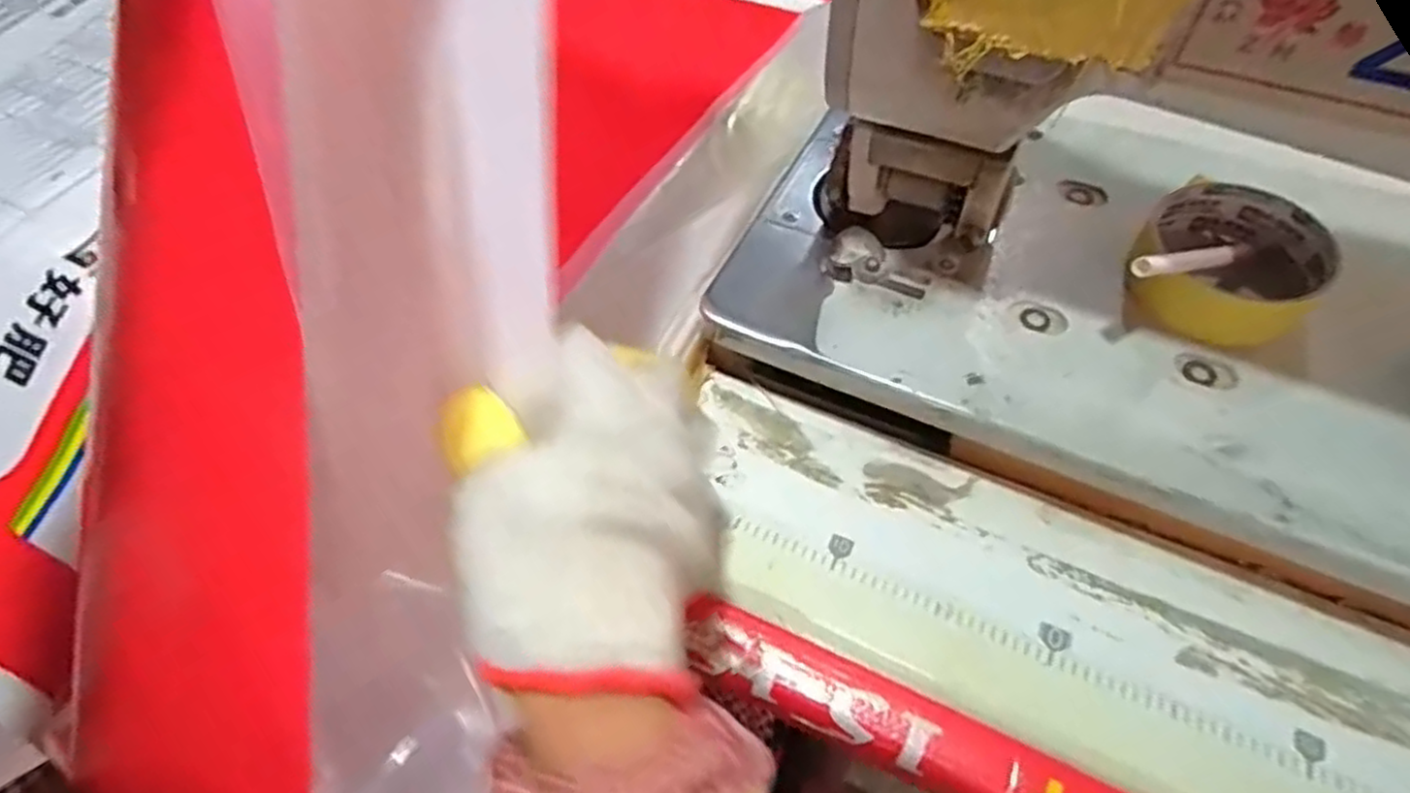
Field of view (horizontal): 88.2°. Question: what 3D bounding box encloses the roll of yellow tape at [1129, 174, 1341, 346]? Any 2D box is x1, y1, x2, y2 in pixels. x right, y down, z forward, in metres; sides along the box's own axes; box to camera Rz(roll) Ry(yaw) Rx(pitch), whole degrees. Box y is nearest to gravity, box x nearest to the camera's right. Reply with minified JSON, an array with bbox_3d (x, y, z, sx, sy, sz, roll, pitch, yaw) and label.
[{"bbox_3d":[0.254,-0.067,0.355,0.077,0.029,0.079,-1,57,2],"label":"roll of yellow tape"}]

